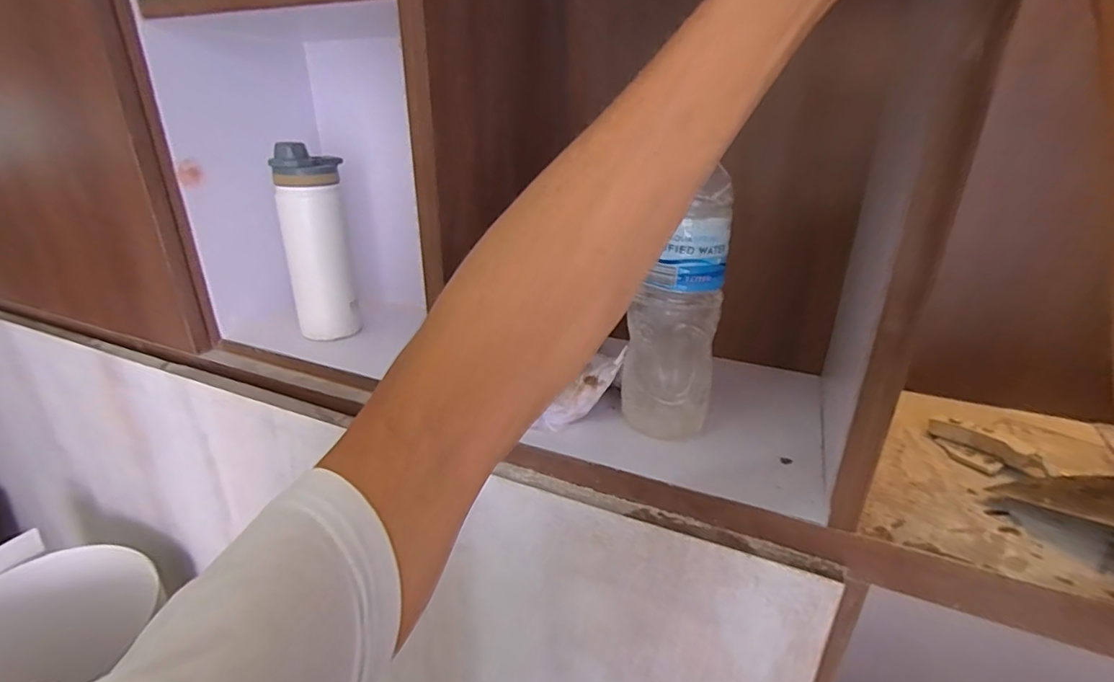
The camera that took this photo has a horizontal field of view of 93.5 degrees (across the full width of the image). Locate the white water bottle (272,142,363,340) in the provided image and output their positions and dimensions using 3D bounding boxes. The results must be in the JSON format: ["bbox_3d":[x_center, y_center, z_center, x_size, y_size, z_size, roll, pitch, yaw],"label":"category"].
[{"bbox_3d":[-0.291,-0.111,0.637,0.072,0.224,0.062,-1,24,-2],"label":"white water bottle"}]

